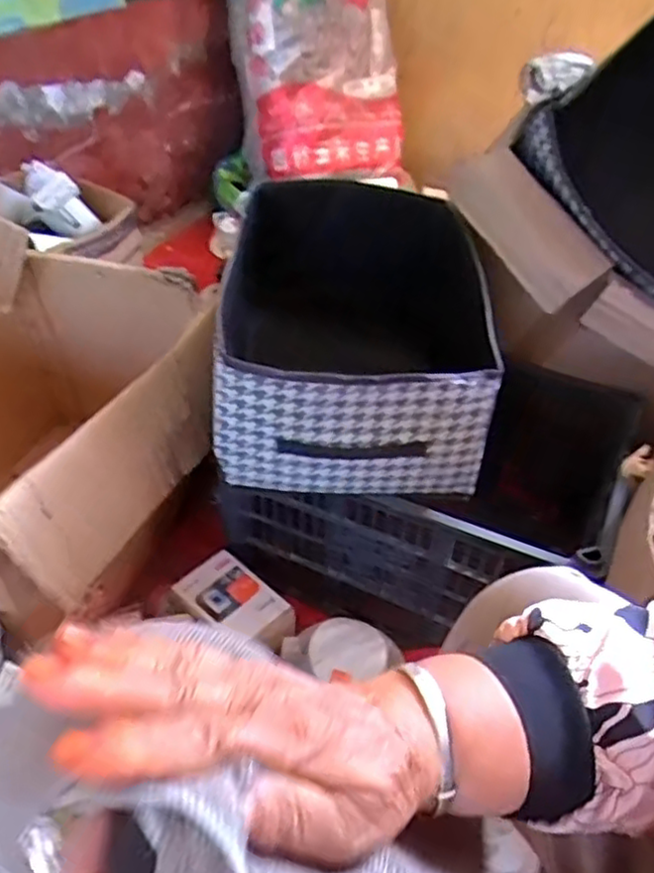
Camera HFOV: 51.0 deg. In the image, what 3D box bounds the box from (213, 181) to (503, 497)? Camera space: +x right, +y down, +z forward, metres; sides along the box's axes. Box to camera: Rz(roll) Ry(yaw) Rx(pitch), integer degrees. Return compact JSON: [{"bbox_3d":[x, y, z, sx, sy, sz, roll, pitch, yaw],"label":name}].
[{"bbox_3d":[0.033,-0.125,0.856,0.314,0.198,0.402,-2,43,-3],"label":"box"}]

